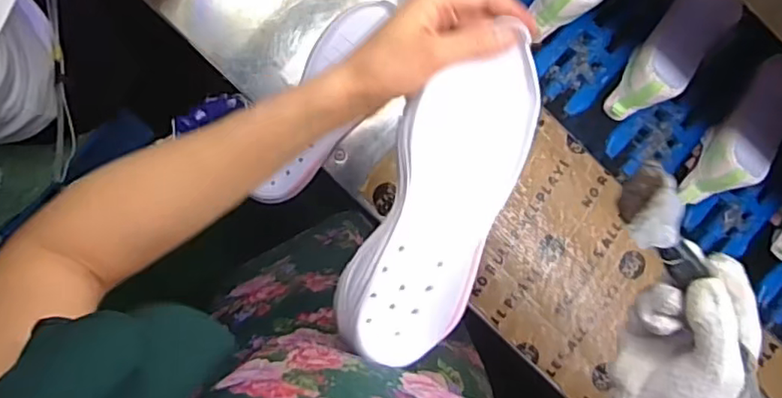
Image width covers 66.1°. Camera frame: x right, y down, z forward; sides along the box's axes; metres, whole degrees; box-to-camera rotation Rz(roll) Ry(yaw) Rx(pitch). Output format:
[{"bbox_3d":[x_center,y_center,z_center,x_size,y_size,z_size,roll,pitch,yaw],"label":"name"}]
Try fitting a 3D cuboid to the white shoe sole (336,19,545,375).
[{"bbox_3d":[0.034,0.003,0.401,0.084,0.034,0.222,24,93,-3],"label":"white shoe sole"}]

